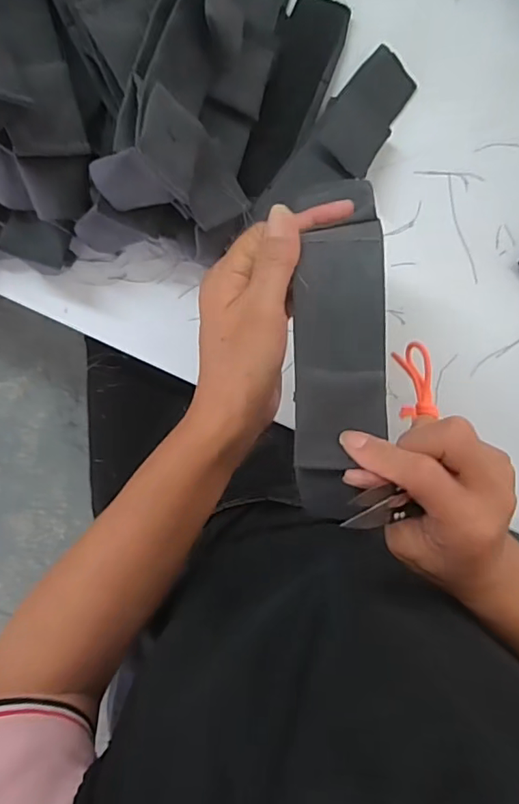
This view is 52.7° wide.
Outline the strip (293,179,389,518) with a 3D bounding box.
[{"bbox_3d":[0.042,-0.038,0.275,0.048,0.041,0.189,6,79,2],"label":"strip"}]

